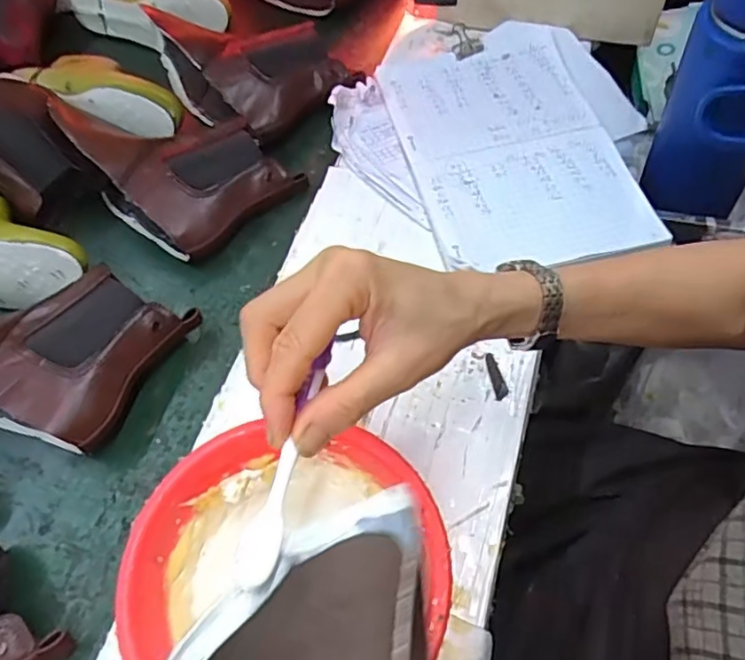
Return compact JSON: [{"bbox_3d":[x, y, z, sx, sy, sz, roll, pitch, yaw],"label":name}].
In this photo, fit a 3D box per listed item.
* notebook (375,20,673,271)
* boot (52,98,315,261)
[{"bbox_3d":[0.155,-0.205,0.621,0.245,0.016,0.324,-13,60,-4],"label":"notebook"},{"bbox_3d":[-0.209,-0.184,0.639,0.155,0.080,0.233,-40,65,-18],"label":"boot"}]

